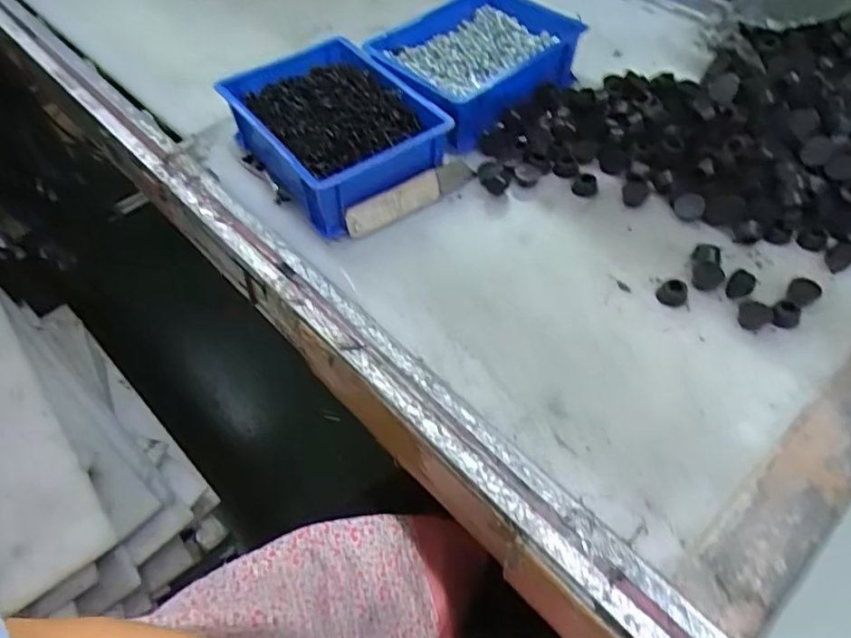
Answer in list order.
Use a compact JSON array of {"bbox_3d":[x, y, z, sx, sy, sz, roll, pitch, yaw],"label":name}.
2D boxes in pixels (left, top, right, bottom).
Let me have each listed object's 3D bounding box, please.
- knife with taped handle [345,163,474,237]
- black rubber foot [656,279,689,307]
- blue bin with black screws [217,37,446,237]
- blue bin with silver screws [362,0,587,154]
[{"bbox_3d":[-0.014,-0.110,0.564,0.129,0.030,0.009,-29,33,-19],"label":"knife with taped handle"},{"bbox_3d":[0.198,-0.021,0.497,0.022,0.015,0.019,20,55,18],"label":"black rubber foot"},{"bbox_3d":[-0.088,-0.179,0.594,0.143,0.084,0.194,-34,60,-22],"label":"blue bin with black screws"},{"bbox_3d":[0.050,-0.269,0.652,0.209,0.064,0.166,-35,60,-22],"label":"blue bin with silver screws"}]

